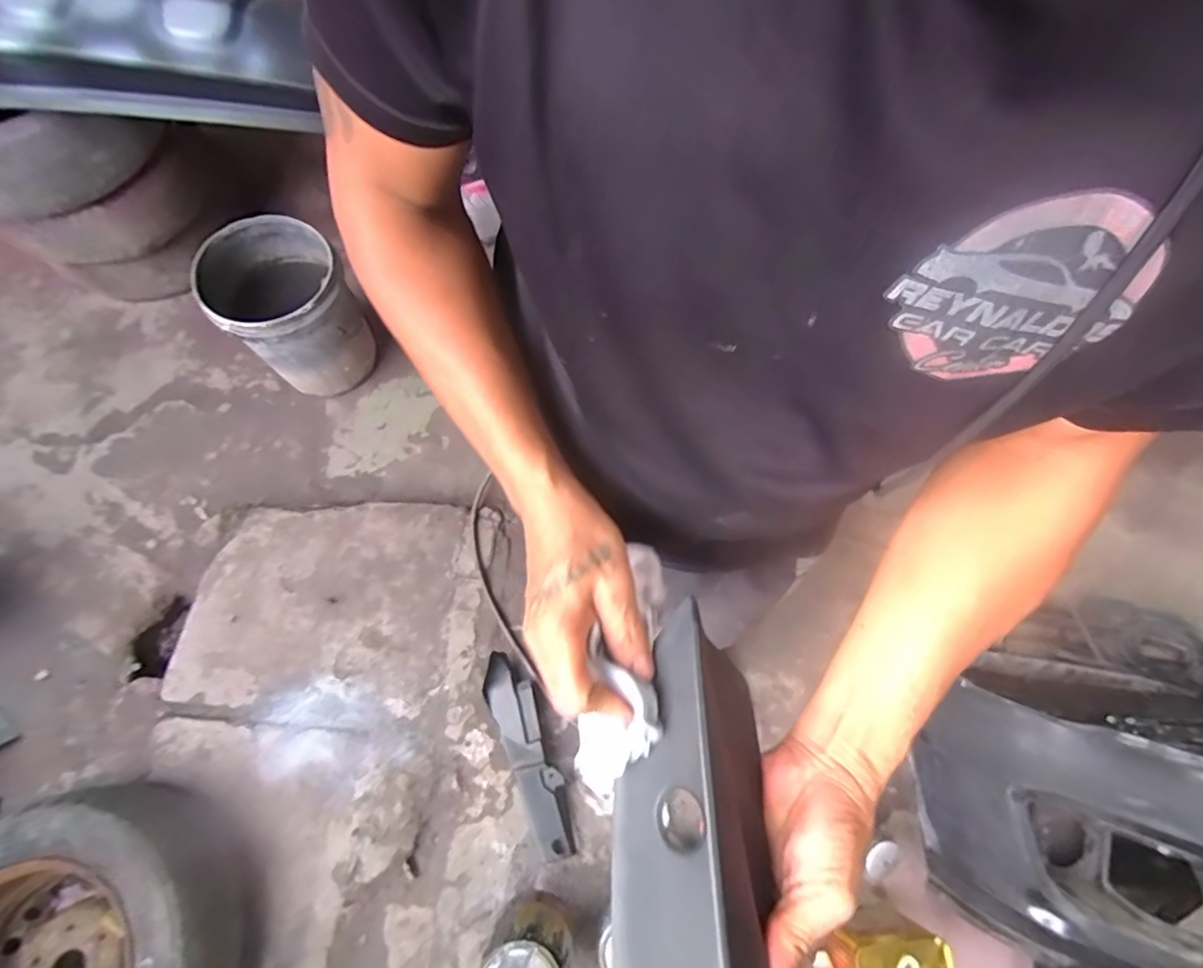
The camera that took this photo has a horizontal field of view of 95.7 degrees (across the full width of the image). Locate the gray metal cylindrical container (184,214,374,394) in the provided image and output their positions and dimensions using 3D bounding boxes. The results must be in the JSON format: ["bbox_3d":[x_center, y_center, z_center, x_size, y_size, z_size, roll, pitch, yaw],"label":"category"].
[{"bbox_3d":[-0.770,-0.417,1.388,0.295,0.402,0.310,1,70,-2],"label":"gray metal cylindrical container"}]

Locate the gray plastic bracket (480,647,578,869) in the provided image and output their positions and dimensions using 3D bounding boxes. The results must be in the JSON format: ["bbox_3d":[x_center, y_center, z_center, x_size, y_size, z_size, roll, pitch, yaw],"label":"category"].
[{"bbox_3d":[-0.155,0.575,1.175,0.102,0.042,0.427,-23,73,-10],"label":"gray plastic bracket"}]

